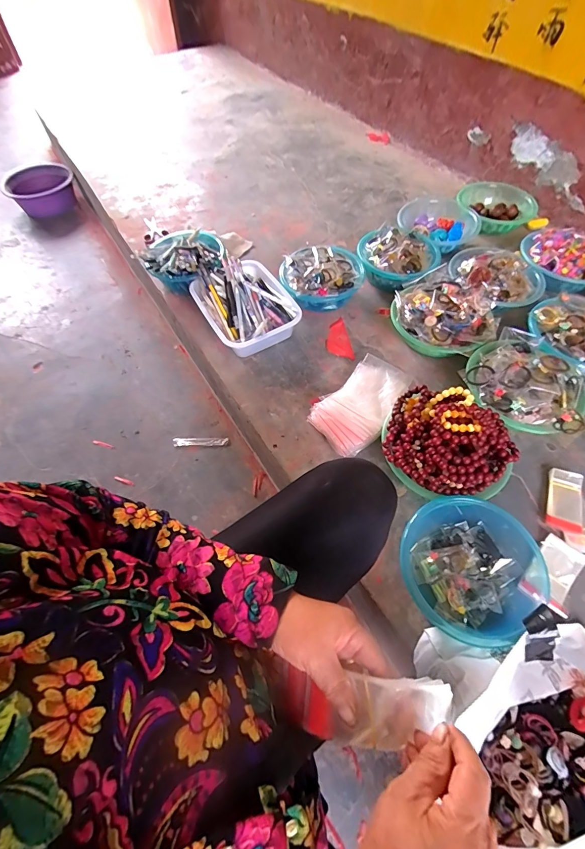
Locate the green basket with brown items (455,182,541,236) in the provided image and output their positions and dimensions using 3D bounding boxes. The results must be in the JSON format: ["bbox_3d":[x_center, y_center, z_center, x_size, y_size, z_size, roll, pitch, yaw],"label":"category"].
[{"bbox_3d":[0.633,-0.698,1.167,0.240,0.058,0.220,0,60,1],"label":"green basket with brown items"}]

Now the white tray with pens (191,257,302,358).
[{"bbox_3d":[-0.125,-0.312,0.931,0.209,0.111,0.281,-27,63,-14],"label":"white tray with pens"}]

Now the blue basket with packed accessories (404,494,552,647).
[{"bbox_3d":[0.306,0.232,0.616,0.220,0.083,0.233,0,60,1],"label":"blue basket with packed accessories"}]

